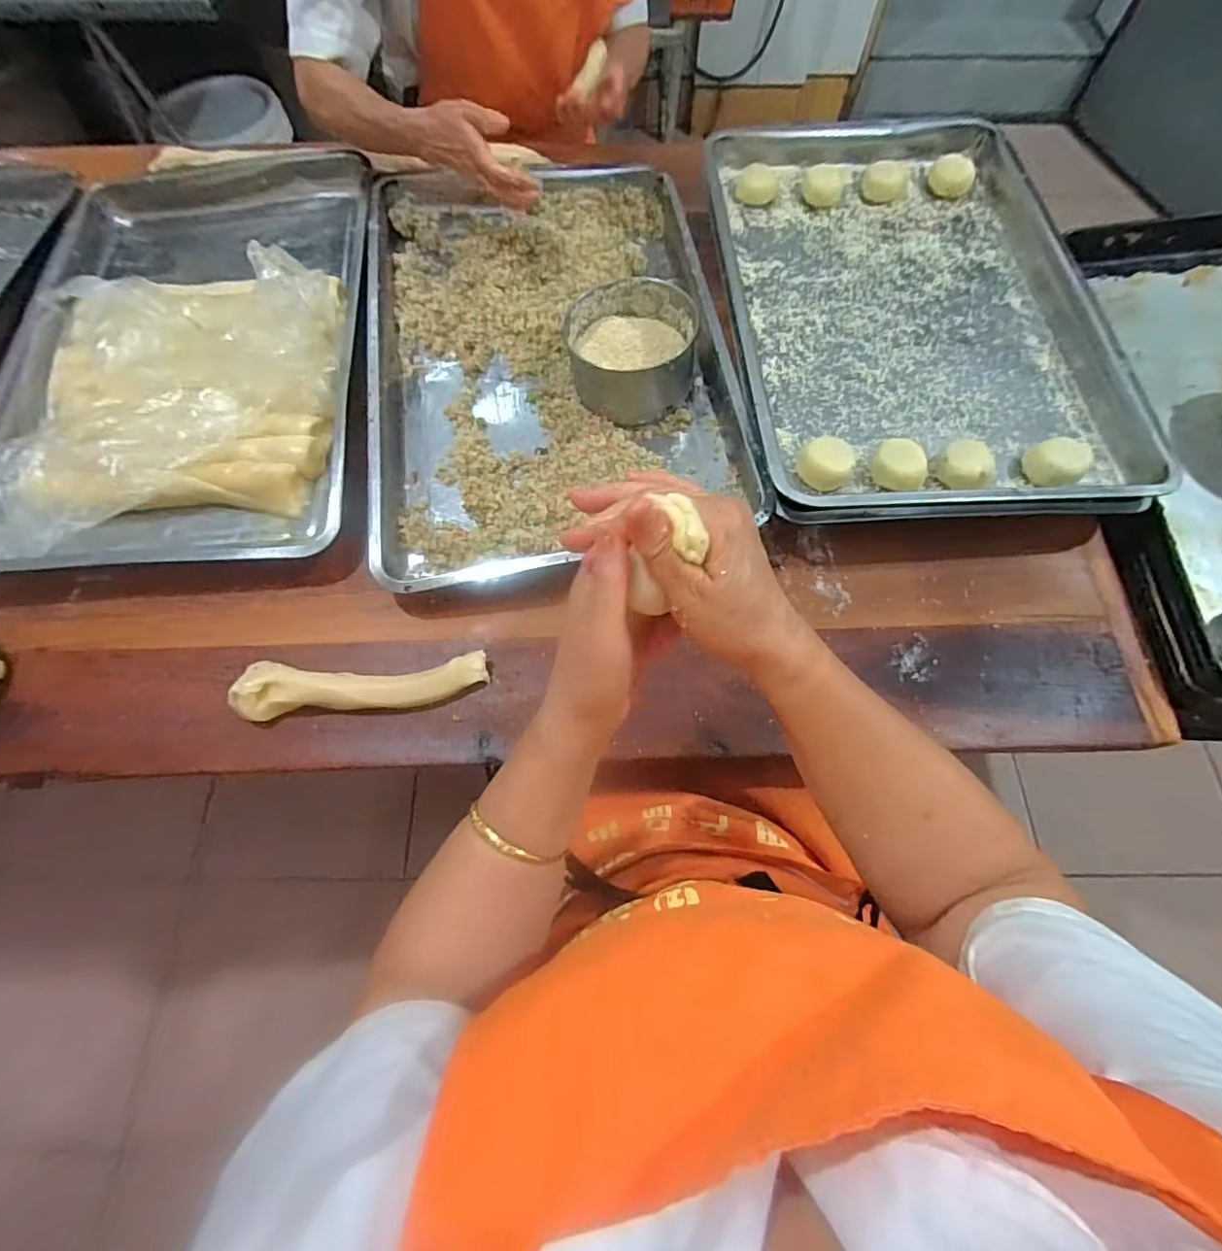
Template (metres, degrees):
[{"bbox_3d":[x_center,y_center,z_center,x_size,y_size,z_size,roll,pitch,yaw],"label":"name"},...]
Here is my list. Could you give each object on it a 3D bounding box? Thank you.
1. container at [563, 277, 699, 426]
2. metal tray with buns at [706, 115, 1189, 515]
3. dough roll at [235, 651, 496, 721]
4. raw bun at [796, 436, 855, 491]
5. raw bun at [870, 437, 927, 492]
[{"bbox_3d":[0.023,-0.306,0.632,0.138,0.065,0.138,0,67,0],"label":"container"},{"bbox_3d":[0.333,-0.384,0.658,0.392,0.048,0.587,-2,67,0],"label":"metal tray with buns"},{"bbox_3d":[-0.227,0.056,0.526,0.219,0.032,0.051,-2,67,-1],"label":"dough roll"},{"bbox_3d":[0.213,-0.161,0.569,0.051,0.035,0.046,23,69,10],"label":"raw bun"},{"bbox_3d":[0.288,-0.156,0.568,0.052,0.032,0.053,38,72,14],"label":"raw bun"}]

